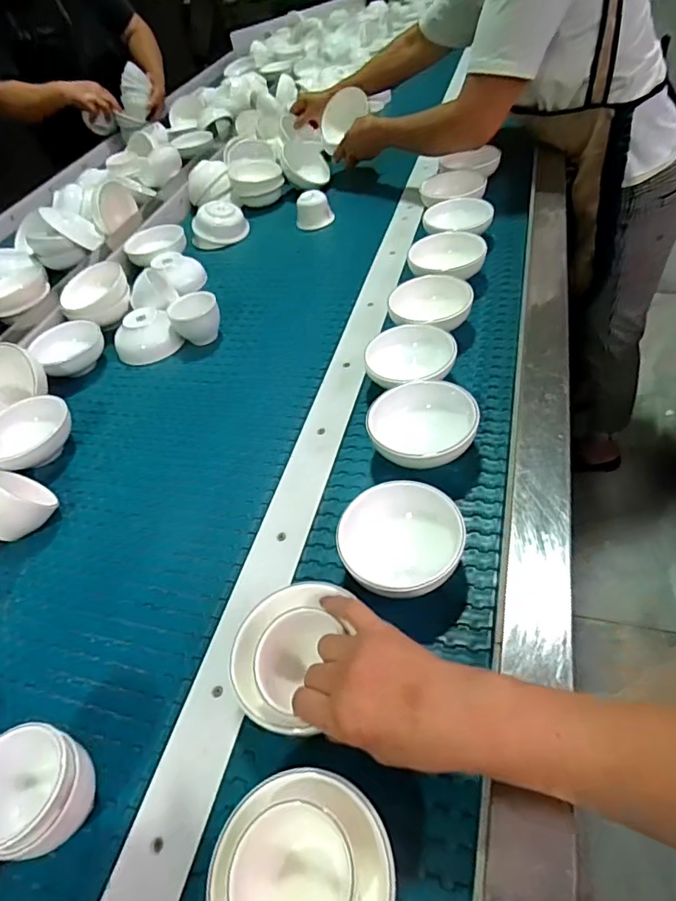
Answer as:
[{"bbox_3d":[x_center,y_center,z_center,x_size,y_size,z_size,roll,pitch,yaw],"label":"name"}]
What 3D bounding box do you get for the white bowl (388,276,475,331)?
[{"bbox_3d":[0.131,-0.203,0.744,0.114,0.052,0.114,1,47,12],"label":"white bowl"}]

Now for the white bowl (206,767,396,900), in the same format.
[{"bbox_3d":[-0.022,0.273,0.337,0.114,0.046,0.109,-6,46,6],"label":"white bowl"}]

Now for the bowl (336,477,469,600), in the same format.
[{"bbox_3d":[0.057,0.083,0.483,0.110,0.062,0.089,-9,46,3],"label":"bowl"}]

